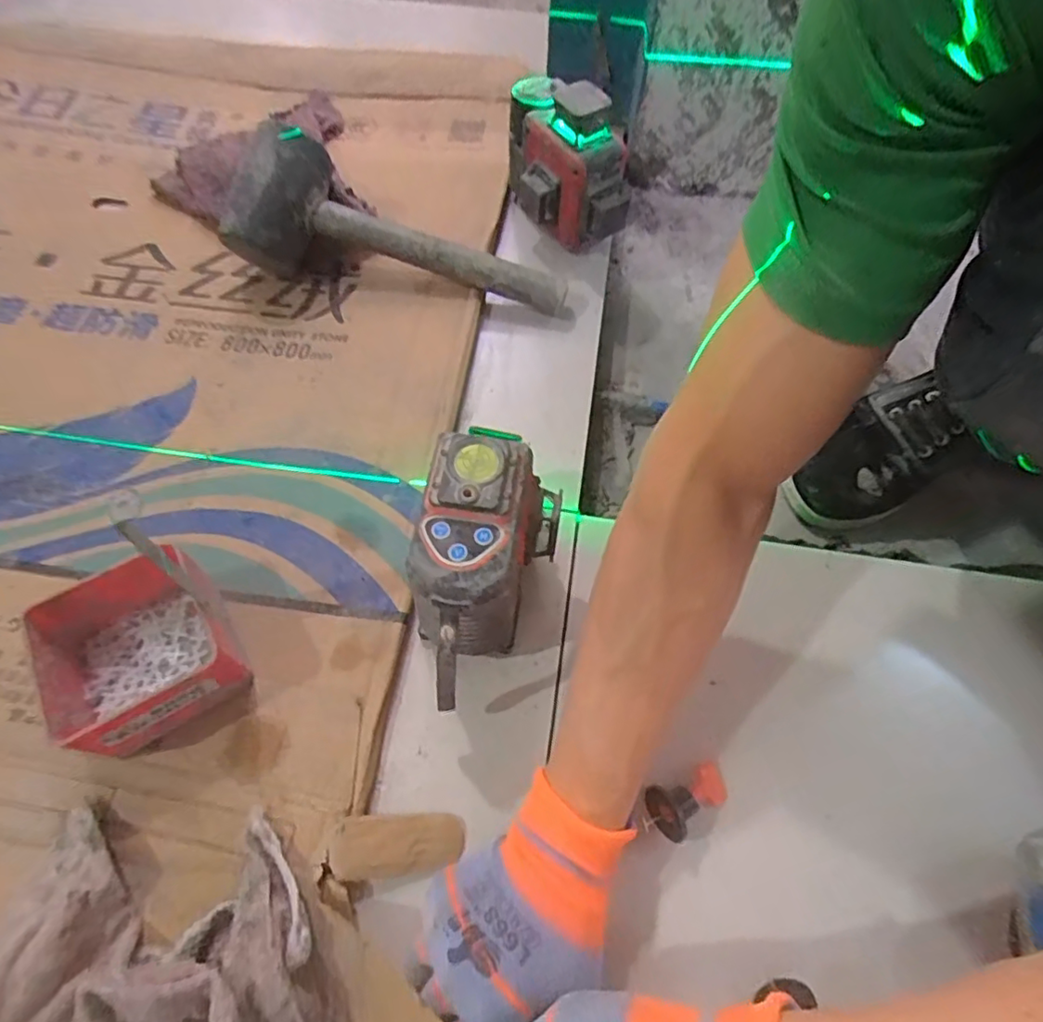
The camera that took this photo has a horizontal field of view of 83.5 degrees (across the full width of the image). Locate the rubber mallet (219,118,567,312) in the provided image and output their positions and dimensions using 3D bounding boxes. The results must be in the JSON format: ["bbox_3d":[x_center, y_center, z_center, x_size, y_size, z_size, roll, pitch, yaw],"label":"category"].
[{"bbox_3d":[-0.112,-0.267,0.550,0.316,0.116,0.094,6,64,1],"label":"rubber mallet"}]

